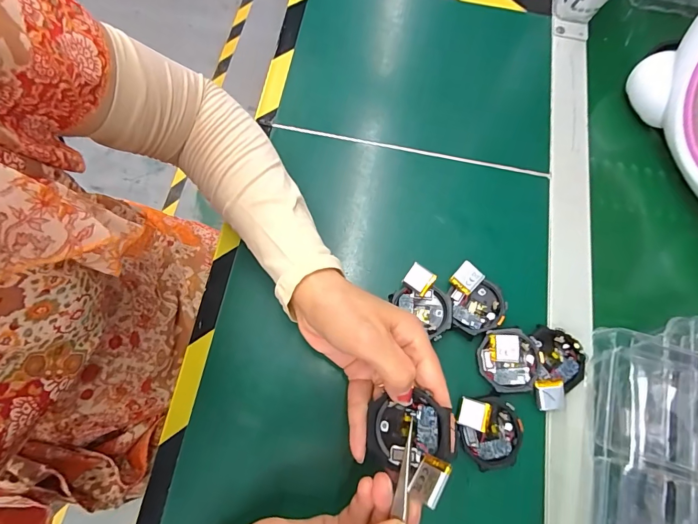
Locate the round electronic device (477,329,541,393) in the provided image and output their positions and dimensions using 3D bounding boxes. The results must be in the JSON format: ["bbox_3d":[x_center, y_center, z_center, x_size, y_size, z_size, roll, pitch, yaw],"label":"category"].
[{"bbox_3d":[0.132,0.081,0.313,0.045,0.014,0.048,1,73,-4],"label":"round electronic device"}]

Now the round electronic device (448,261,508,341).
[{"bbox_3d":[0.111,0.033,0.327,0.044,0.014,0.059,3,73,-4],"label":"round electronic device"}]

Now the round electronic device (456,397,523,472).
[{"bbox_3d":[0.113,0.133,0.300,0.050,0.012,0.055,1,73,-4],"label":"round electronic device"}]

